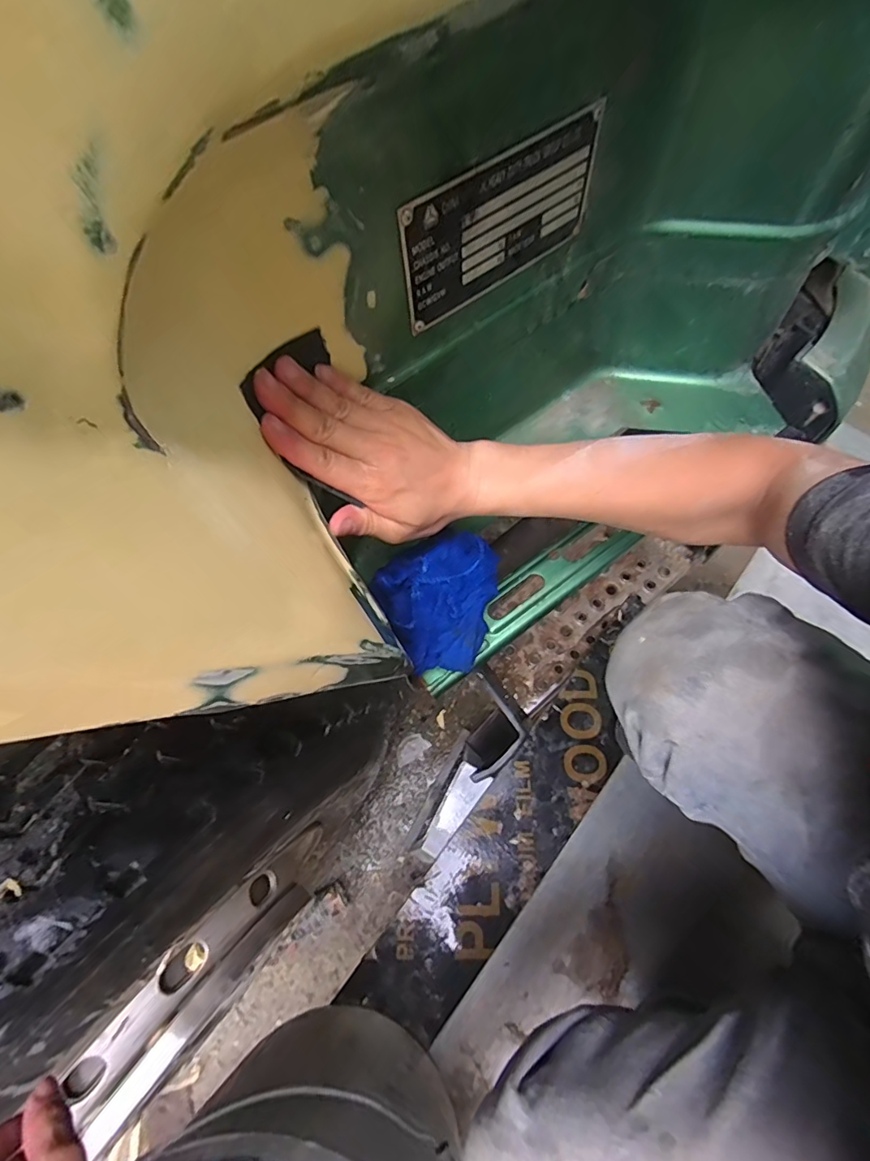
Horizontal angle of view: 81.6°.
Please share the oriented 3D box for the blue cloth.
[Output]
[{"bbox_3d":[0.011,0.017,0.434,0.105,0.055,0.103,-28,70,-10],"label":"blue cloth"}]

